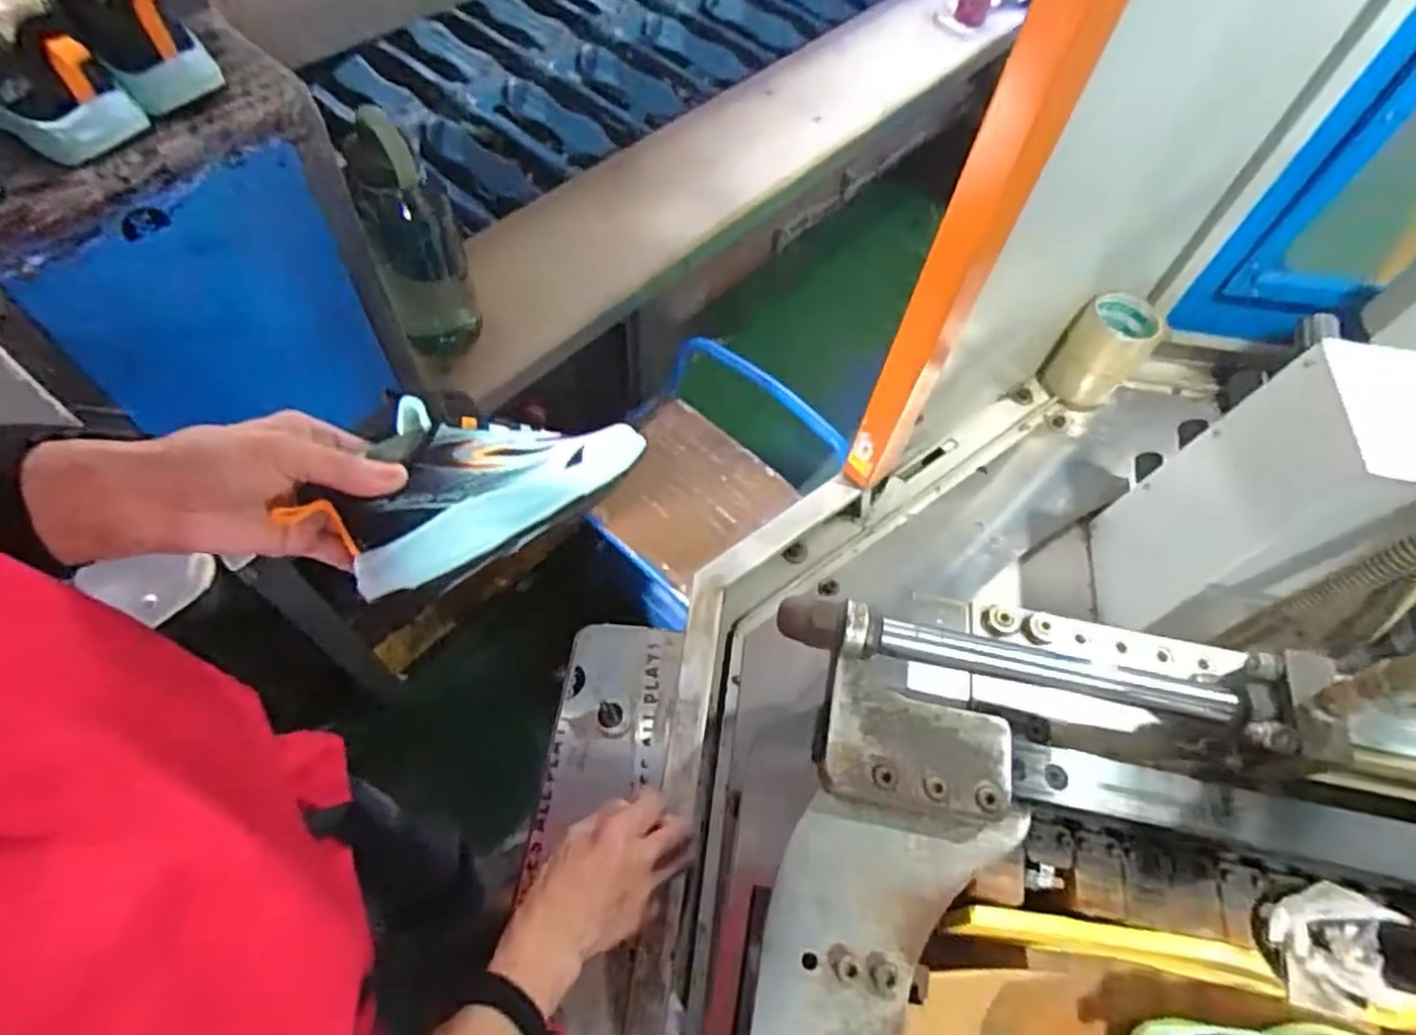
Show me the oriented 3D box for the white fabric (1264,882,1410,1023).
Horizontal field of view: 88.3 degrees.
[{"bbox_3d":[0.285,0.197,0.333,0.038,0.046,0.053,-4,60,-4],"label":"white fabric"}]

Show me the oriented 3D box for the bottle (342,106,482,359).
[{"bbox_3d":[-0.347,-0.323,0.859,0.094,0.325,0.096,-27,64,-16],"label":"bottle"}]

